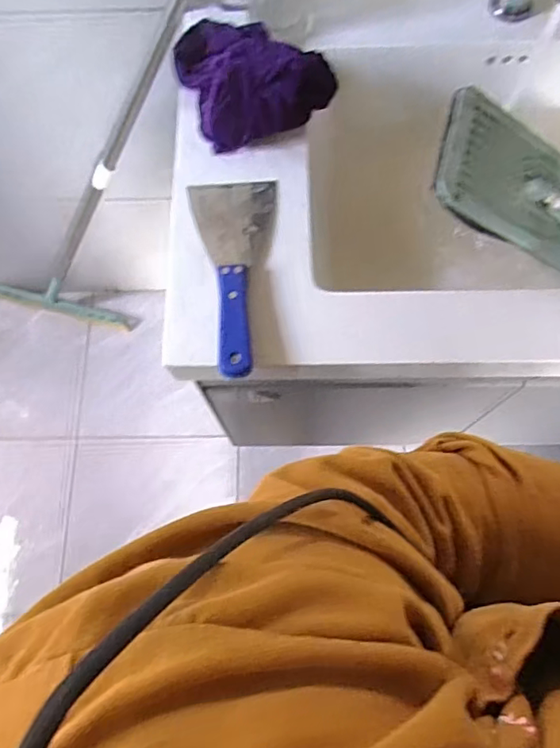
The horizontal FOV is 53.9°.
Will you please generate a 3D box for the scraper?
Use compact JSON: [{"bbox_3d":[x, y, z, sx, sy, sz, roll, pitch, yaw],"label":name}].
[{"bbox_3d":[-0.038,-0.105,0.560,0.090,0.027,0.225,-7,72,0],"label":"scraper"}]

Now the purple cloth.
[{"bbox_3d":[-0.031,-0.352,0.617,0.160,0.056,0.178,-22,73,-5],"label":"purple cloth"}]

